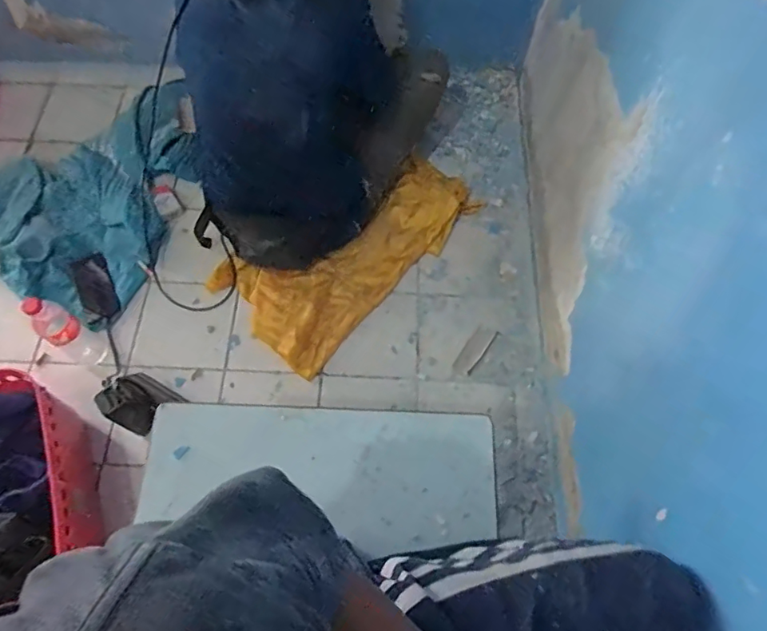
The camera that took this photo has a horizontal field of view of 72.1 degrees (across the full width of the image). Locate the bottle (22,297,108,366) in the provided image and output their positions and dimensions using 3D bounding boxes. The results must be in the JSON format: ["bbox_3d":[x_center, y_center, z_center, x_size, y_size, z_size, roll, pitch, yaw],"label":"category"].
[{"bbox_3d":[-0.617,0.025,1.006,0.086,0.221,0.063,30,69,10],"label":"bottle"}]

